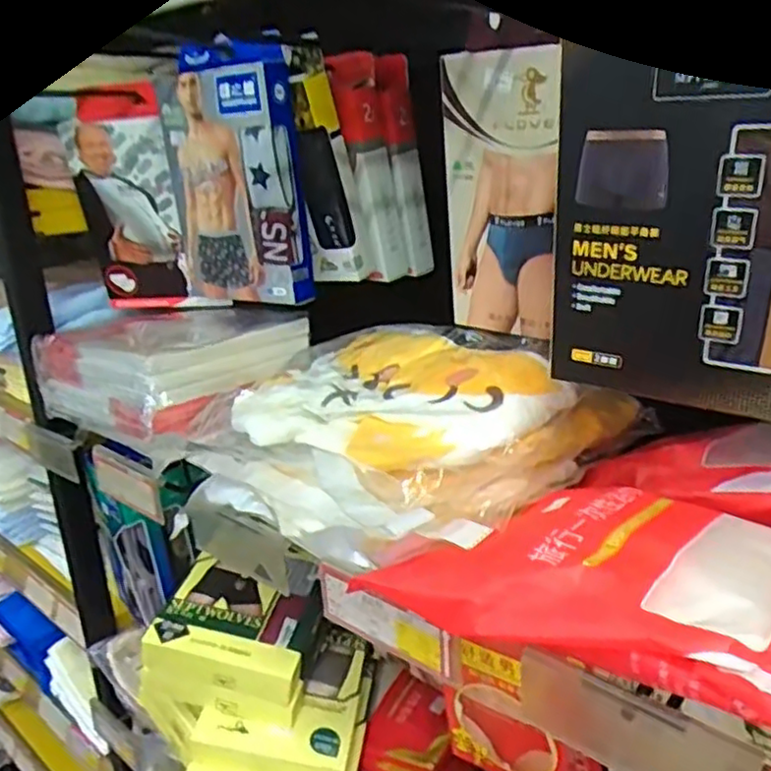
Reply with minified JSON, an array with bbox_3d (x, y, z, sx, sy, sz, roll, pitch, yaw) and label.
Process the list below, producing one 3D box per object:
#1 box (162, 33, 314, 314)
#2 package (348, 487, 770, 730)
[{"bbox_3d":[-0.129,-0.183,0.618,0.139,0.213,0.055,14,30,29],"label":"box"},{"bbox_3d":[0.122,0.089,0.335,0.206,0.030,0.147,12,25,40],"label":"package"}]

